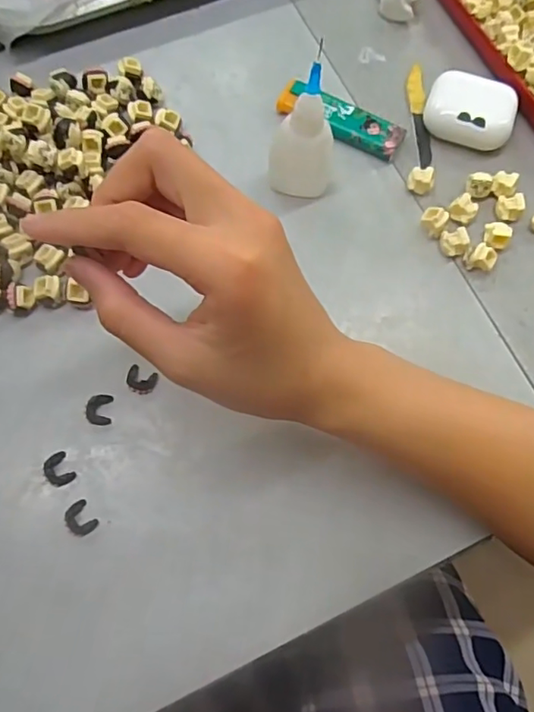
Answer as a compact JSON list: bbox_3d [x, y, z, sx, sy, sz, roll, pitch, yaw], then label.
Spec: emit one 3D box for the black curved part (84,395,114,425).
[{"bbox_3d":[-0.088,0.028,0.294,0.013,0.004,0.016,2,74,-1],"label":"black curved part"}]

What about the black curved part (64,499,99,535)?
[{"bbox_3d":[-0.092,0.080,0.277,0.013,0.004,0.016,-36,78,-11],"label":"black curved part"}]

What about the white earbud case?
[{"bbox_3d":[0.125,-0.150,0.346,0.052,0.021,0.047,19,74,3],"label":"white earbud case"}]

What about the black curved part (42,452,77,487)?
[{"bbox_3d":[-0.105,0.057,0.283,0.013,0.004,0.016,-32,77,-10],"label":"black curved part"}]

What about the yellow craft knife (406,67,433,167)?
[{"bbox_3d":[0.097,-0.153,0.355,0.011,0.005,0.074,-1,74,-2],"label":"yellow craft knife"}]

